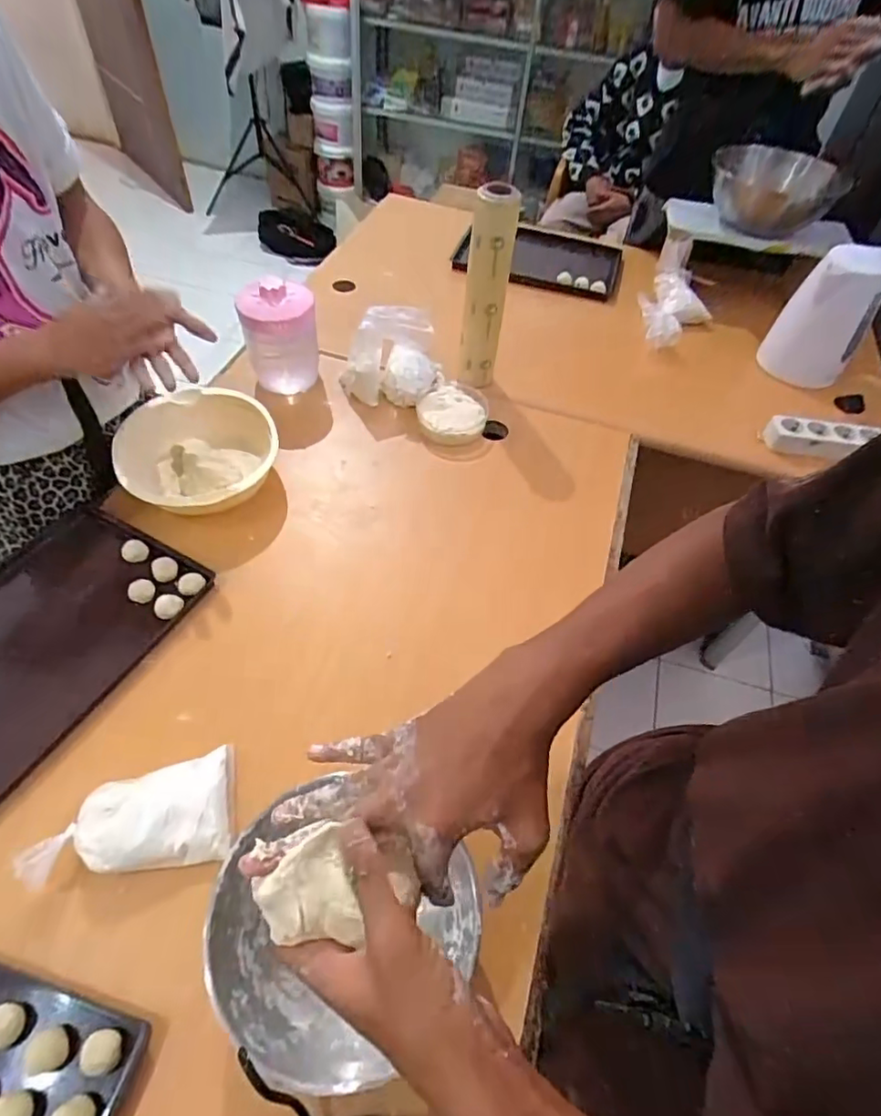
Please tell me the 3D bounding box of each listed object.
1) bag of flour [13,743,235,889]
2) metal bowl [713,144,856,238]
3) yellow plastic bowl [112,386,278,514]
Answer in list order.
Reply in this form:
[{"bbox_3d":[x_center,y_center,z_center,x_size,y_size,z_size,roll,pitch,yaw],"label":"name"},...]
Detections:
[{"bbox_3d":[-0.300,0.250,0.563,0.184,0.037,0.105,-6,54,-10],"label":"bag of flour"},{"bbox_3d":[0.691,-0.766,1.195,0.246,0.118,0.246,3,53,-3],"label":"metal bowl"},{"bbox_3d":[-0.357,-0.142,0.851,0.213,0.088,0.222,-10,54,-13],"label":"yellow plastic bowl"}]

